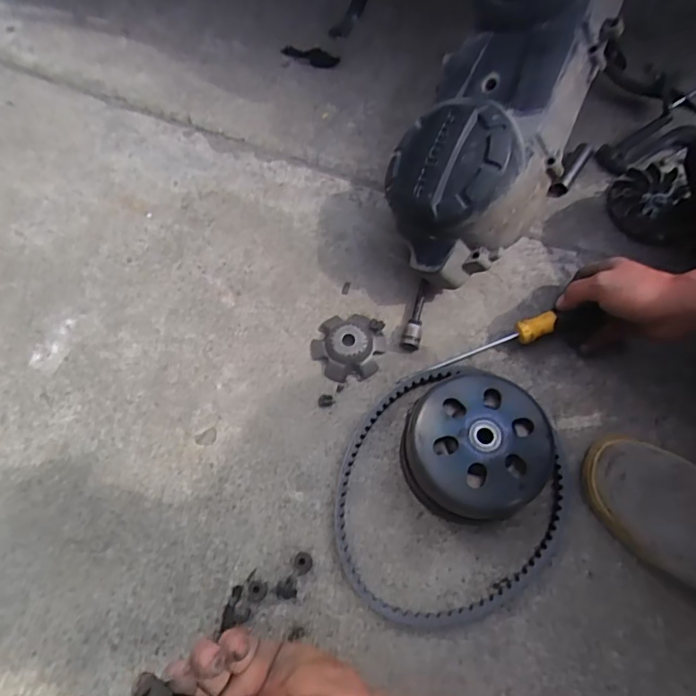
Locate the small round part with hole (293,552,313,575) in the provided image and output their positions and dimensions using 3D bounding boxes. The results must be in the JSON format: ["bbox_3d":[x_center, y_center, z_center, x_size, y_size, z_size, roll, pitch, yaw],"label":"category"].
[{"bbox_3d":[-0.044,0.209,0.511,0.017,0.014,0.020,20,68,8],"label":"small round part with hole"}]

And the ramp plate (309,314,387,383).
[{"bbox_3d":[0.000,-0.004,0.599,0.077,0.027,0.079,0,66,0],"label":"ramp plate"}]

